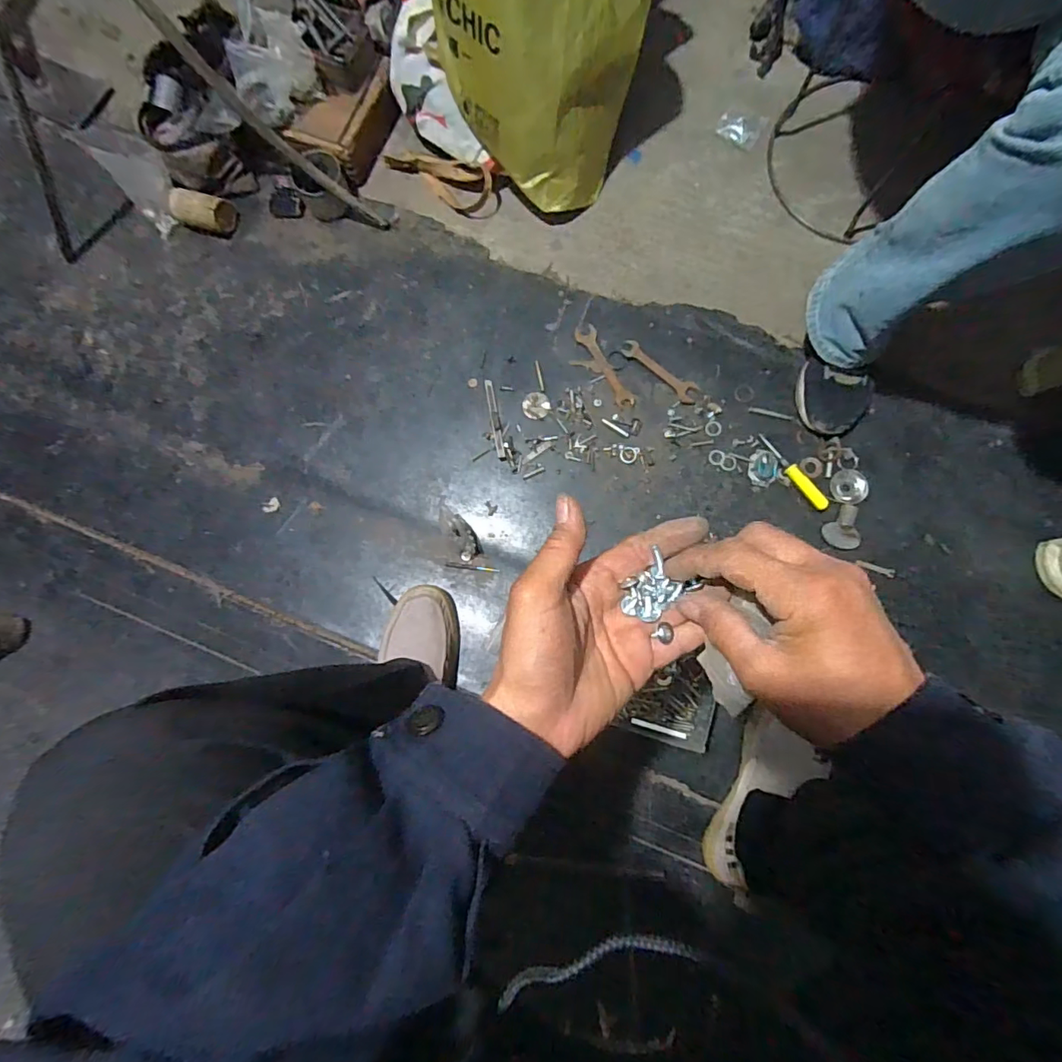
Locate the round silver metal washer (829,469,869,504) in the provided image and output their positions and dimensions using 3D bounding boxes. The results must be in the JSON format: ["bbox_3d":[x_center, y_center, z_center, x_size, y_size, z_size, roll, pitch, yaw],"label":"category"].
[{"bbox_3d":[0.438,-0.061,0.719,0.049,0.009,0.046,0,81,2],"label":"round silver metal washer"}]

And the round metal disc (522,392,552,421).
[{"bbox_3d":[0.008,-0.181,0.750,0.040,0.004,0.041,-24,81,-2],"label":"round metal disc"}]

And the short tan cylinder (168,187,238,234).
[{"bbox_3d":[-0.493,-0.481,0.781,0.081,0.046,0.053,17,83,3],"label":"short tan cylinder"}]

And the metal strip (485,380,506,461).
[{"bbox_3d":[-0.052,-0.160,0.747,0.012,0.004,0.121,-11,81,0],"label":"metal strip"}]

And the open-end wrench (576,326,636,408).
[{"bbox_3d":[0.106,-0.238,0.749,0.029,0.004,0.137,-27,82,-3],"label":"open-end wrench"}]

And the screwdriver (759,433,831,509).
[{"bbox_3d":[0.359,-0.080,0.715,0.022,0.014,0.129,-40,82,-4],"label":"screwdriver"}]

